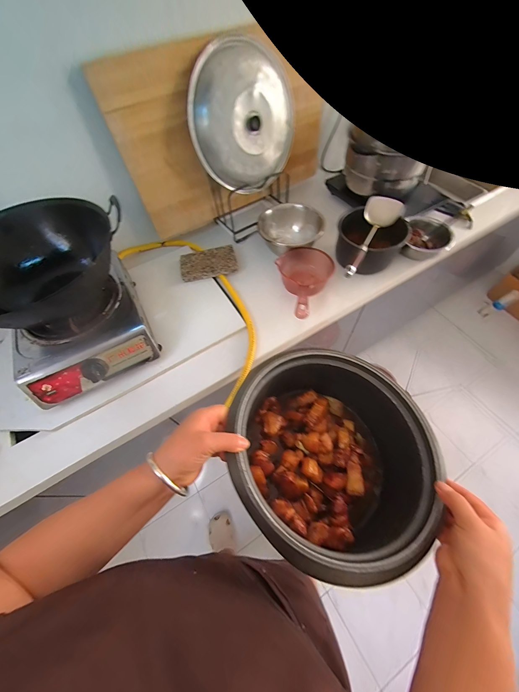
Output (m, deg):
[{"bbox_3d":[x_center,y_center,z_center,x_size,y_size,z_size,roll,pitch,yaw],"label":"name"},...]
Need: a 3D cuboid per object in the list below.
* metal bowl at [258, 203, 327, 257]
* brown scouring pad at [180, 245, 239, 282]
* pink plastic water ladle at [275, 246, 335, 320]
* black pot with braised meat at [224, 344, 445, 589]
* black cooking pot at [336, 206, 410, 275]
[{"bbox_3d":[0.107,-0.394,0.867,0.207,0.087,0.207,-1,60,3],"label":"metal bowl"},{"bbox_3d":[-0.165,-0.267,0.838,0.179,0.023,0.107,-14,61,-5],"label":"brown scouring pad"},{"bbox_3d":[0.126,-0.181,0.744,0.164,0.082,0.292,6,45,7],"label":"pink plastic water ladle"},{"bbox_3d":[0.110,0.153,0.401,0.269,0.165,0.286,-1,60,3],"label":"black pot with braised meat"},{"bbox_3d":[0.338,-0.323,0.812,0.198,0.099,0.191,-1,60,3],"label":"black cooking pot"}]

